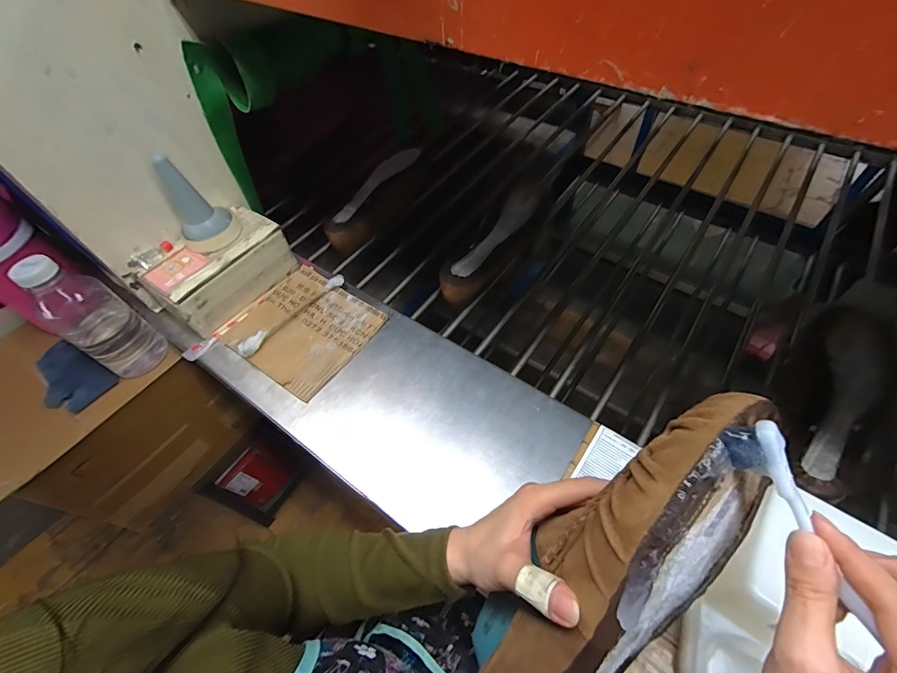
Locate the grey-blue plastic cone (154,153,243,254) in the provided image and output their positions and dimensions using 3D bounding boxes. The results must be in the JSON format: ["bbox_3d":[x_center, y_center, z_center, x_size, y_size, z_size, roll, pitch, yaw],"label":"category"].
[{"bbox_3d":[-0.362,-0.187,0.573,0.080,0.118,0.065,-32,57,-16],"label":"grey-blue plastic cone"}]

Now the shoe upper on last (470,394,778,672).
[{"bbox_3d":[0.093,0.153,0.244,0.087,0.274,0.075,36,17,27],"label":"shoe upper on last"}]

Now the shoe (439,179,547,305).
[{"bbox_3d":[0.082,-0.167,0.706,0.080,0.082,0.279,27,61,24],"label":"shoe"}]

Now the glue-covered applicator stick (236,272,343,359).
[{"bbox_3d":[-0.235,-0.036,0.617,0.018,0.020,0.188,32,64,26],"label":"glue-covered applicator stick"}]

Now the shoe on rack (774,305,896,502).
[{"bbox_3d":[0.473,0.073,0.493,0.098,0.075,0.278,27,62,24],"label":"shoe on rack"}]

